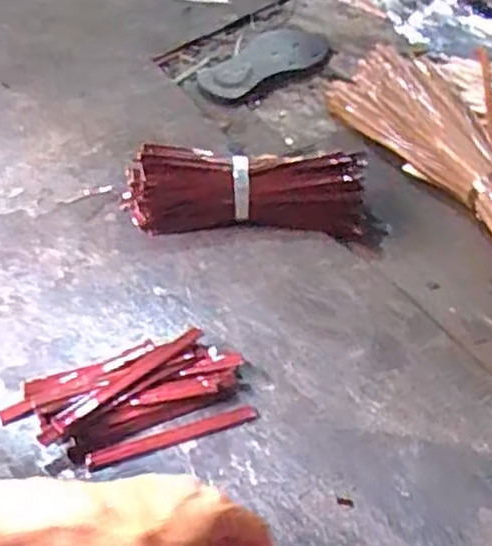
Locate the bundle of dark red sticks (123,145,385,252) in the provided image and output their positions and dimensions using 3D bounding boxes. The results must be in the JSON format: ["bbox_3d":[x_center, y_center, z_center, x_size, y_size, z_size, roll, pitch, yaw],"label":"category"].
[{"bbox_3d":[0.009,-0.086,0.793,0.273,0.072,0.078,1,48,2],"label":"bundle of dark red sticks"}]

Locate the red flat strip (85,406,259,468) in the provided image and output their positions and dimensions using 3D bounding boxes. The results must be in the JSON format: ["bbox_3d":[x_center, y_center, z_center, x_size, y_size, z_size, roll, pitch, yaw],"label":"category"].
[{"bbox_3d":[-0.060,0.137,0.618,0.145,0.007,0.014,-12,53,-16],"label":"red flat strip"}]

